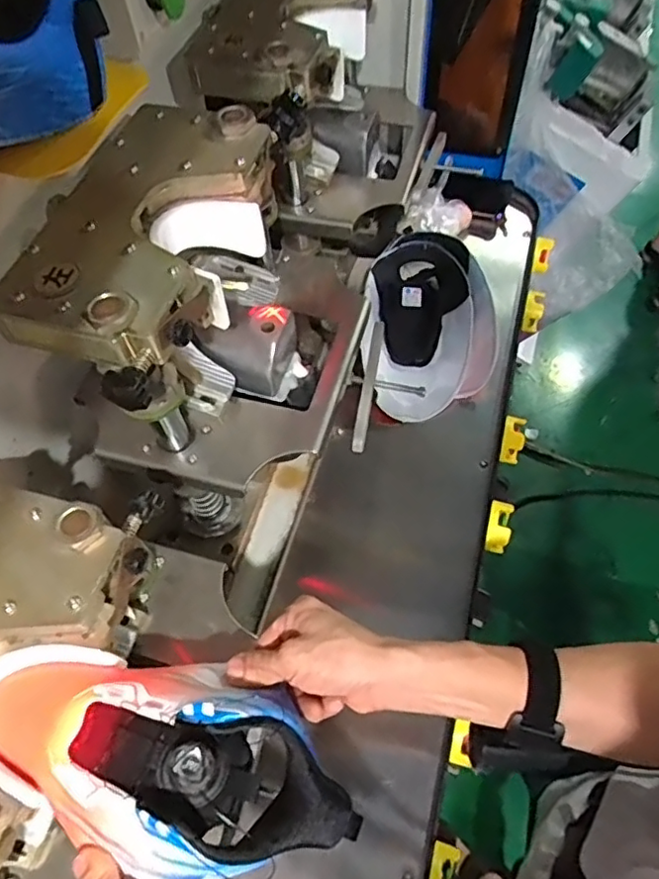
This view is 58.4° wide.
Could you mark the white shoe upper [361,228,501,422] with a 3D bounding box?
[{"bbox_3d":[0.138,-0.165,0.806,0.180,0.102,0.264,6,59,8],"label":"white shoe upper"}]

